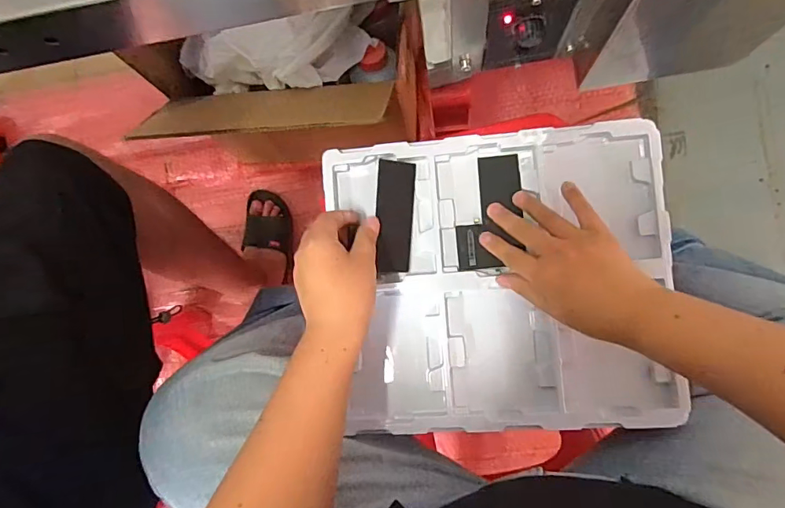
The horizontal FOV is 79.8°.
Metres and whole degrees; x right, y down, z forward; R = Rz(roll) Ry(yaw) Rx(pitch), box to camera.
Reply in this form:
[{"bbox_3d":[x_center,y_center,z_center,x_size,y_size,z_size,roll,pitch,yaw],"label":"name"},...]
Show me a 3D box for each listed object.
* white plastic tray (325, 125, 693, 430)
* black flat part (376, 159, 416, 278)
[{"bbox_3d":[0.101,0.024,0.450,0.305,0.021,0.277,-5,85,7],"label":"white plastic tray"},{"bbox_3d":[0.003,-0.036,0.460,0.038,0.004,0.108,3,89,-23],"label":"black flat part"}]

